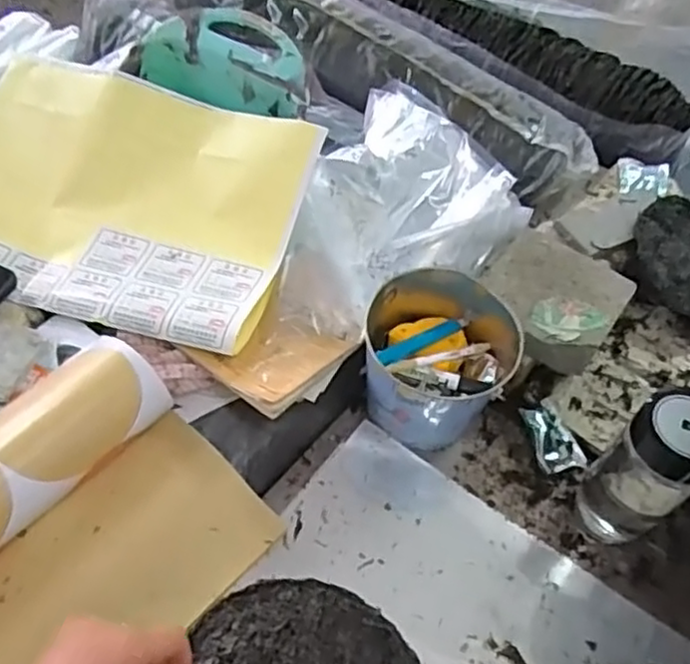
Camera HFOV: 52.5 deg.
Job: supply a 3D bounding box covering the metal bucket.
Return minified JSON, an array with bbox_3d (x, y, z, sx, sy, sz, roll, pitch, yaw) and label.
[{"bbox_3d":[0.093,0.034,0.726,0.142,0.147,0.137,2,53,-3],"label":"metal bucket"}]

